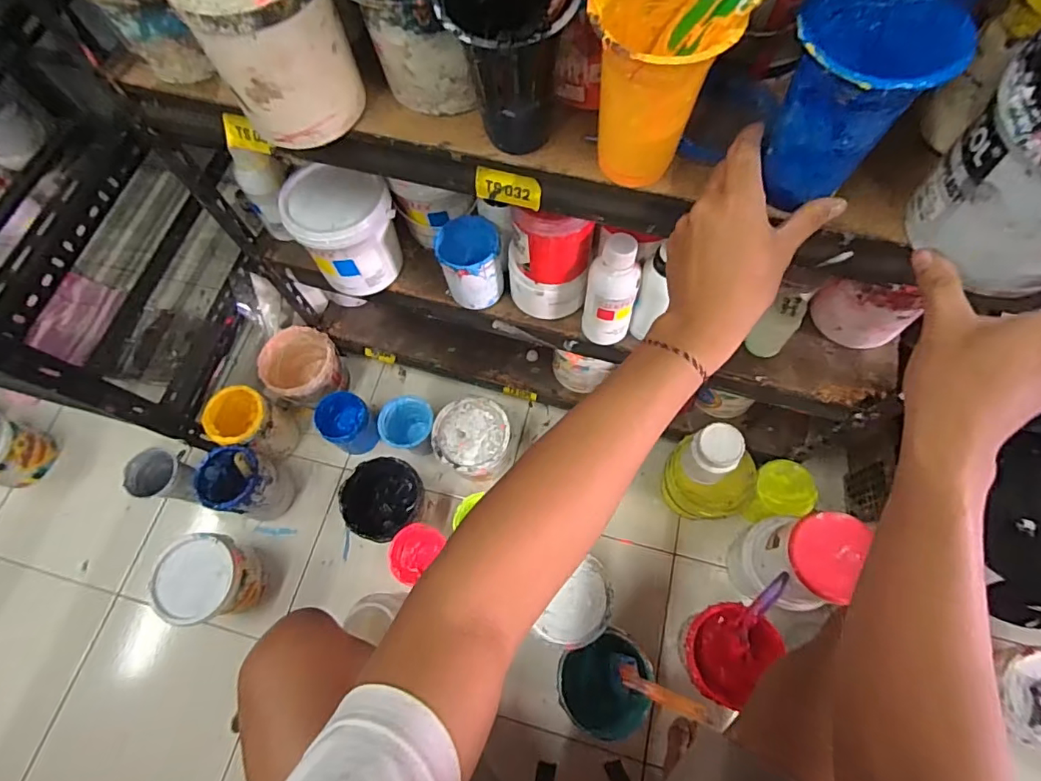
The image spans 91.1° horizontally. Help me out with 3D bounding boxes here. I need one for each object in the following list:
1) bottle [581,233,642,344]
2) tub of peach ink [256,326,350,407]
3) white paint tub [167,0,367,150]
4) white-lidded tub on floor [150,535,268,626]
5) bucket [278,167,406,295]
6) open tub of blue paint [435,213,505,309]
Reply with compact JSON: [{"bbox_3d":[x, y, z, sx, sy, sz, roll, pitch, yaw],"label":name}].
[{"bbox_3d":[0.105,-0.112,0.589,0.057,0.146,0.054,11,69,8],"label":"bottle"},{"bbox_3d":[-0.400,-0.034,0.956,0.139,0.136,0.131,-1,68,3],"label":"tub of peach ink"},{"bbox_3d":[-0.182,-0.261,0.383,0.104,0.113,0.090,-25,69,-7],"label":"white paint tub"},{"bbox_3d":[-0.488,0.299,0.820,0.114,0.162,0.118,-1,68,3],"label":"white-lidded tub on floor"},{"bbox_3d":[-0.216,-0.200,0.647,0.115,0.132,0.108,-1,68,3],"label":"bucket"},{"bbox_3d":[-0.061,-0.161,0.633,0.078,0.091,0.081,-20,68,-5],"label":"open tub of blue paint"}]

